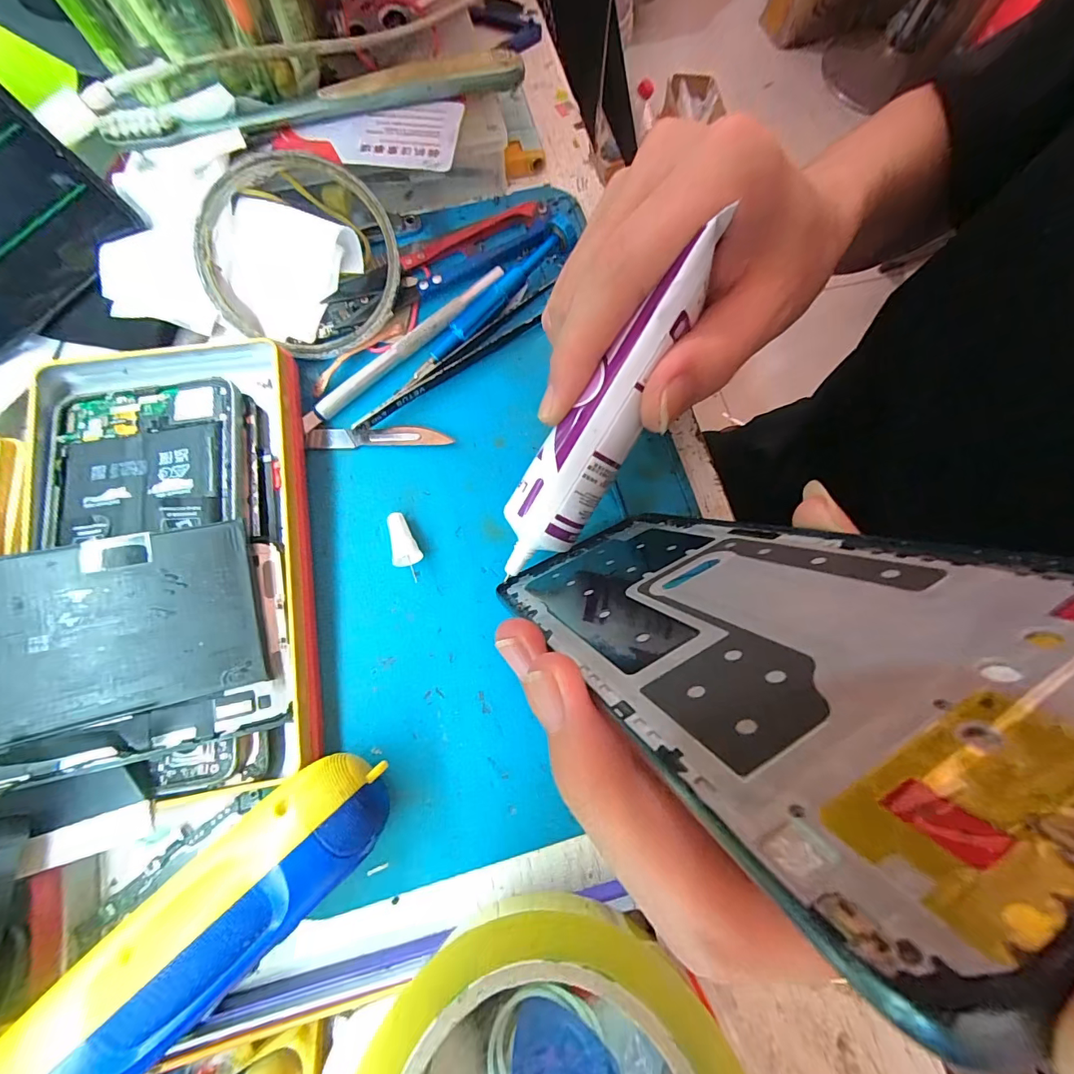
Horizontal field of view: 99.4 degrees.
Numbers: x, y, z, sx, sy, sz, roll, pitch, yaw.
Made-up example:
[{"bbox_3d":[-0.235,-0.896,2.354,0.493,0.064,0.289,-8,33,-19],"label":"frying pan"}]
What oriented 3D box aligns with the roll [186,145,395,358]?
[{"bbox_3d":[-0.106,-0.125,0.204,0.085,0.006,0.084,-1,98,-9],"label":"roll"}]

